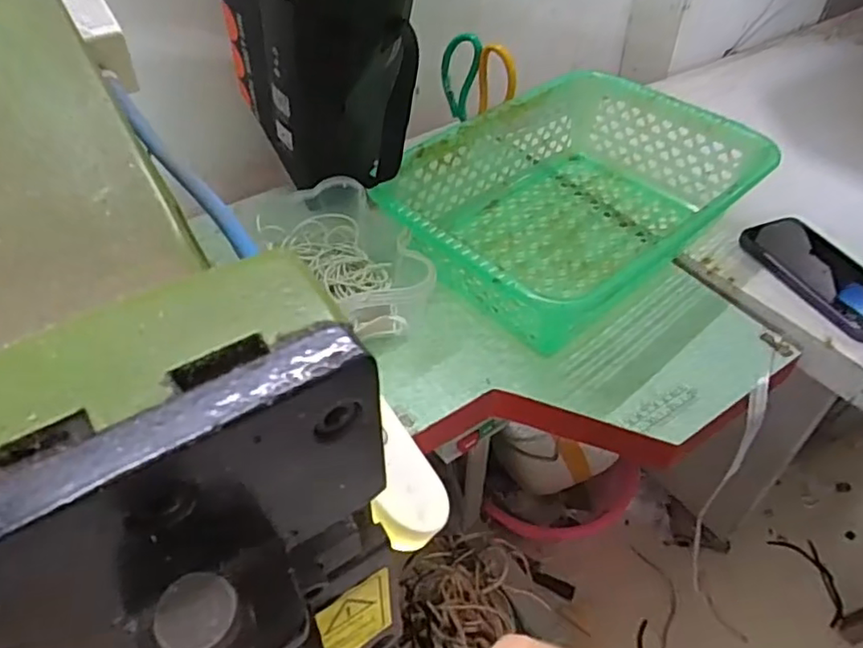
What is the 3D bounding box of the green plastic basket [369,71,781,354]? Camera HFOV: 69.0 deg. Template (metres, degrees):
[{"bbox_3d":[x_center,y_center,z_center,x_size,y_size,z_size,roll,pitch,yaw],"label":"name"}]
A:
[{"bbox_3d":[0.144,-0.122,0.644,0.358,0.100,0.258,-30,53,-26],"label":"green plastic basket"}]

